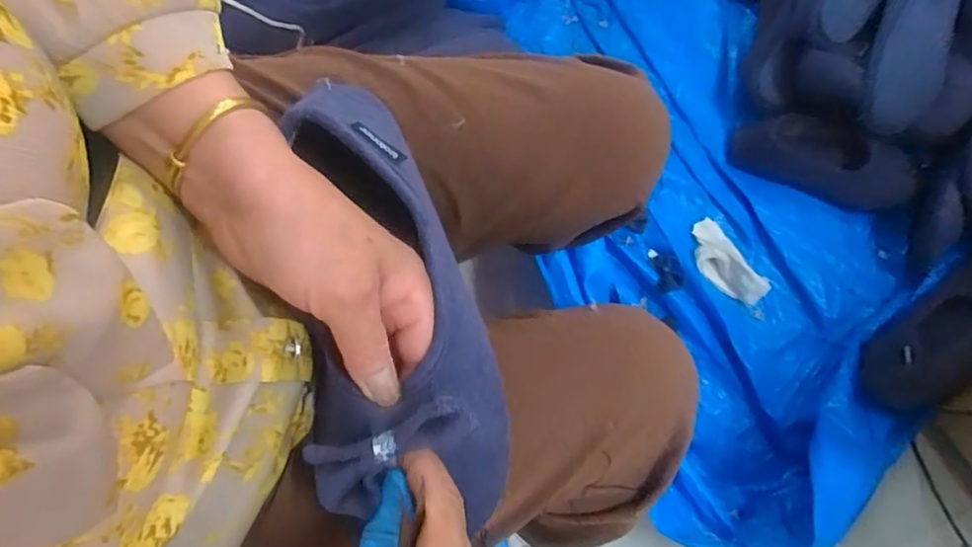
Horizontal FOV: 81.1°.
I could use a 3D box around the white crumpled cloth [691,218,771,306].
[{"bbox_3d":[0.328,-0.014,0.781,0.056,0.034,0.128,-30,80,-4],"label":"white crumpled cloth"}]

